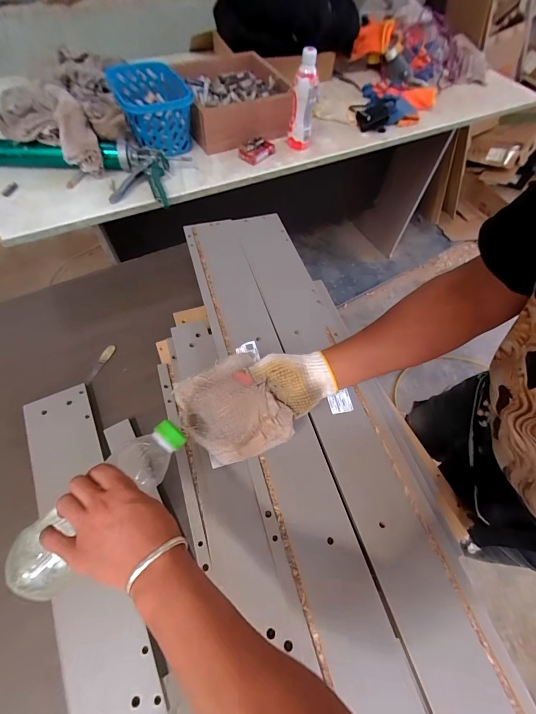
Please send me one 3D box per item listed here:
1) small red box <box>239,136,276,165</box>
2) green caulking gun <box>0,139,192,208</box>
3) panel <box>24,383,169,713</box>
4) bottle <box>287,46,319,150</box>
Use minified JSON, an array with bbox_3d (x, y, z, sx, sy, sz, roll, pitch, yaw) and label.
[{"bbox_3d":[-0.030,-0.568,0.844,0.066,0.029,0.092,31,64,13],"label":"small red box"},{"bbox_3d":[-0.480,-0.462,0.733,0.549,0.057,0.170,5,61,-1],"label":"green caulking gun"},{"bbox_3d":[-0.322,0.301,0.533,0.123,0.025,0.550,-23,65,-16],"label":"panel"},{"bbox_3d":[0.096,-0.674,0.817,0.062,0.192,0.064,10,61,2],"label":"bottle"}]

